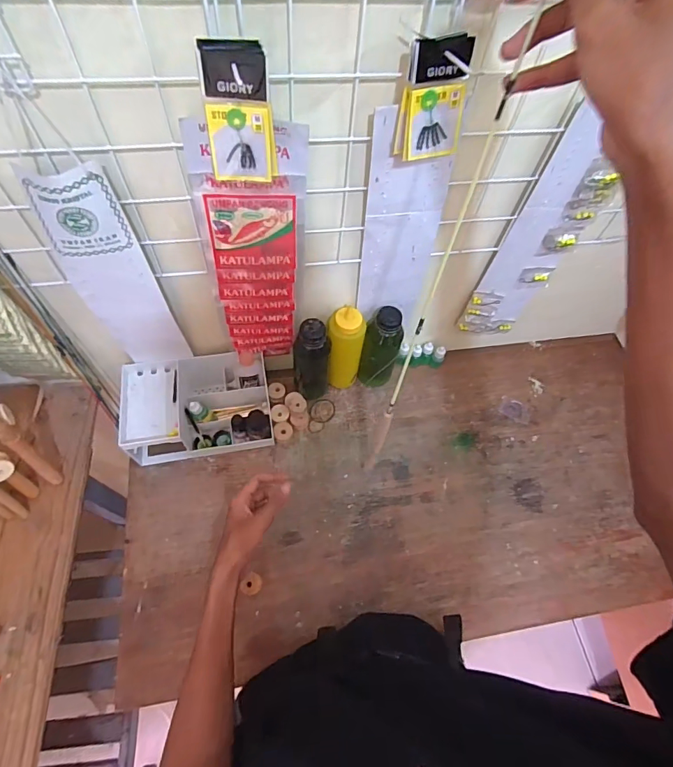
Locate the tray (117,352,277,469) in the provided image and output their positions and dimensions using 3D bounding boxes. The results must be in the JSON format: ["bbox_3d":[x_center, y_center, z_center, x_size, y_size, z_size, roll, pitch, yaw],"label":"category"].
[{"bbox_3d":[-0.234,0.040,0.742,0.230,0.102,0.147,-8,63,-9],"label":"tray"}]

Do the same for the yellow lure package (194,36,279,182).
[{"bbox_3d":[-0.081,-0.222,0.361,0.055,0.102,0.014,3,47,-1],"label":"yellow lure package"}]

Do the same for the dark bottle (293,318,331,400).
[{"bbox_3d":[-0.040,-0.035,0.747,0.064,0.190,0.050,2,62,-3],"label":"dark bottle"}]

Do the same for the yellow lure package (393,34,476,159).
[{"bbox_3d":[0.089,-0.258,0.397,0.058,0.095,0.020,-7,52,-4],"label":"yellow lure package"}]

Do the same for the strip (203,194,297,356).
[{"bbox_3d":[-0.107,-0.127,0.602,0.102,0.307,0.017,-3,62,-6],"label":"strip"}]

